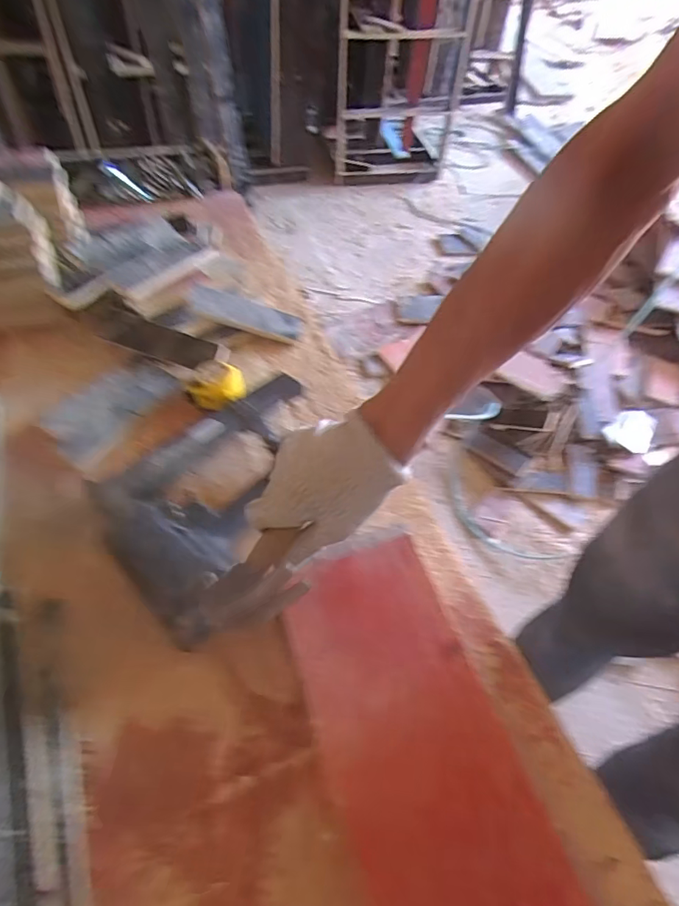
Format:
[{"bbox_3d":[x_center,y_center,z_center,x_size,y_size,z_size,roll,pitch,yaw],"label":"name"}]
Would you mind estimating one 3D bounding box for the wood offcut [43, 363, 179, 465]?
[{"bbox_3d":[-0.301,-0.065,0.639,0.093,0.006,0.167,31,57,16],"label":"wood offcut"}]

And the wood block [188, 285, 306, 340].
[{"bbox_3d":[-0.138,-0.204,0.722,0.163,0.012,0.044,15,84,-14],"label":"wood block"}]

